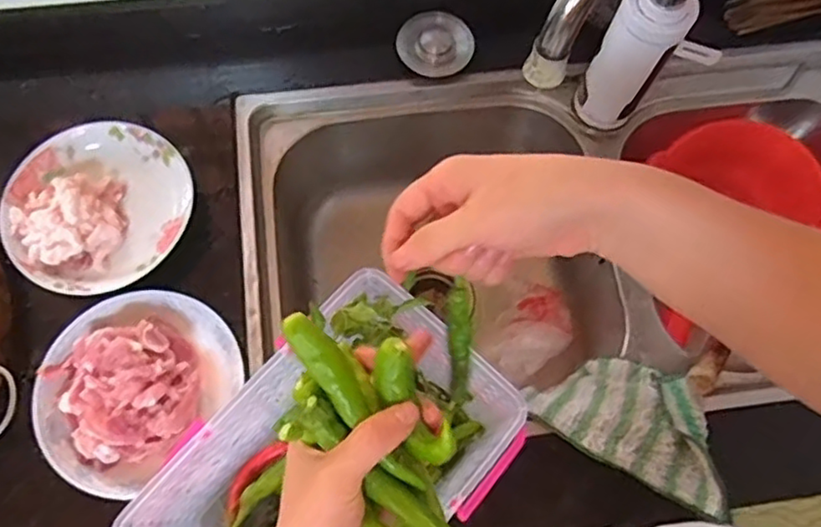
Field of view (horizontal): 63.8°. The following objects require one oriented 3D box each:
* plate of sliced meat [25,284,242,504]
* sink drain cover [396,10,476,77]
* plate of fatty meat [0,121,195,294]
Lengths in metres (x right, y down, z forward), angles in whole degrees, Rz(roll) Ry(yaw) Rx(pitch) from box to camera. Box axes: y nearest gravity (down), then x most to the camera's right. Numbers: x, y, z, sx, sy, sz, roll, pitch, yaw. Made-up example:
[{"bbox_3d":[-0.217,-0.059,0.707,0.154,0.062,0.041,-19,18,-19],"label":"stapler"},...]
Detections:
[{"bbox_3d":[-0.241,0.107,0.579,0.169,0.061,0.176,40,75,11],"label":"plate of sliced meat"},{"bbox_3d":[0.029,-0.246,0.737,0.079,0.022,0.074,21,72,5],"label":"sink drain cover"},{"bbox_3d":[-0.306,-0.060,0.638,0.167,0.037,0.172,1,71,-1],"label":"plate of fatty meat"}]

